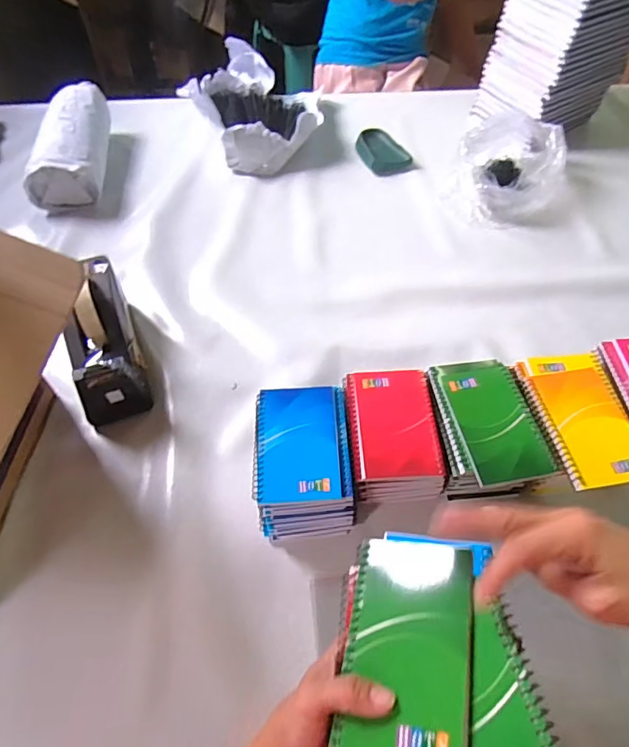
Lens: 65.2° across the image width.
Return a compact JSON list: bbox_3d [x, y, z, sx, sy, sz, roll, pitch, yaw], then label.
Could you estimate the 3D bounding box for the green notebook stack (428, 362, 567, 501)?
[{"bbox_3d":[0.182,0.067,0.549,0.101,0.083,0.154,-9,56,-5],"label":"green notebook stack"}]

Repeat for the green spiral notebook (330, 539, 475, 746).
[{"bbox_3d":[0.060,0.180,0.321,0.082,0.007,0.126,-4,51,25],"label":"green spiral notebook"}]

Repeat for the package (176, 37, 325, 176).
[{"bbox_3d":[-0.109,-0.504,0.934,0.226,0.107,0.286,-23,58,-14],"label":"package"}]

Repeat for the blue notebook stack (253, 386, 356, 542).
[{"bbox_3d":[-0.013,0.095,0.534,0.098,0.078,0.143,-5,56,-2],"label":"blue notebook stack"}]

